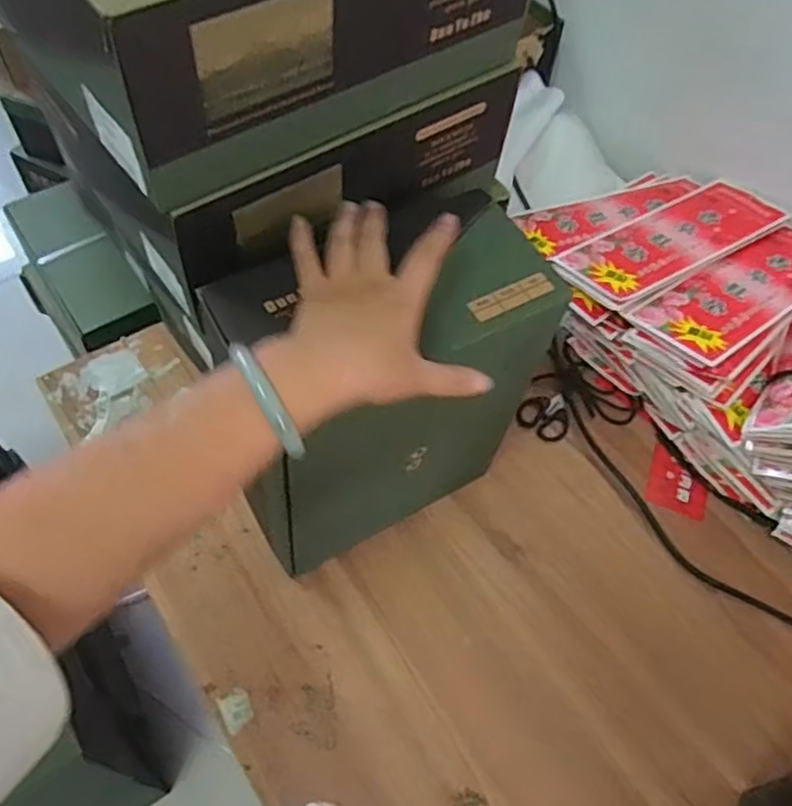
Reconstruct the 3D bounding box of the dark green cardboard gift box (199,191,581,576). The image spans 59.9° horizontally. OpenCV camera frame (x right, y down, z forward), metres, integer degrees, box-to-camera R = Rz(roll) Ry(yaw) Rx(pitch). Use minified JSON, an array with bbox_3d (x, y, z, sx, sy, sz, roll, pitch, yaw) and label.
[{"bbox_3d":[-0.008,-0.004,0.642,0.259,0.316,0.132,-25,64,-16],"label":"dark green cardboard gift box"}]

